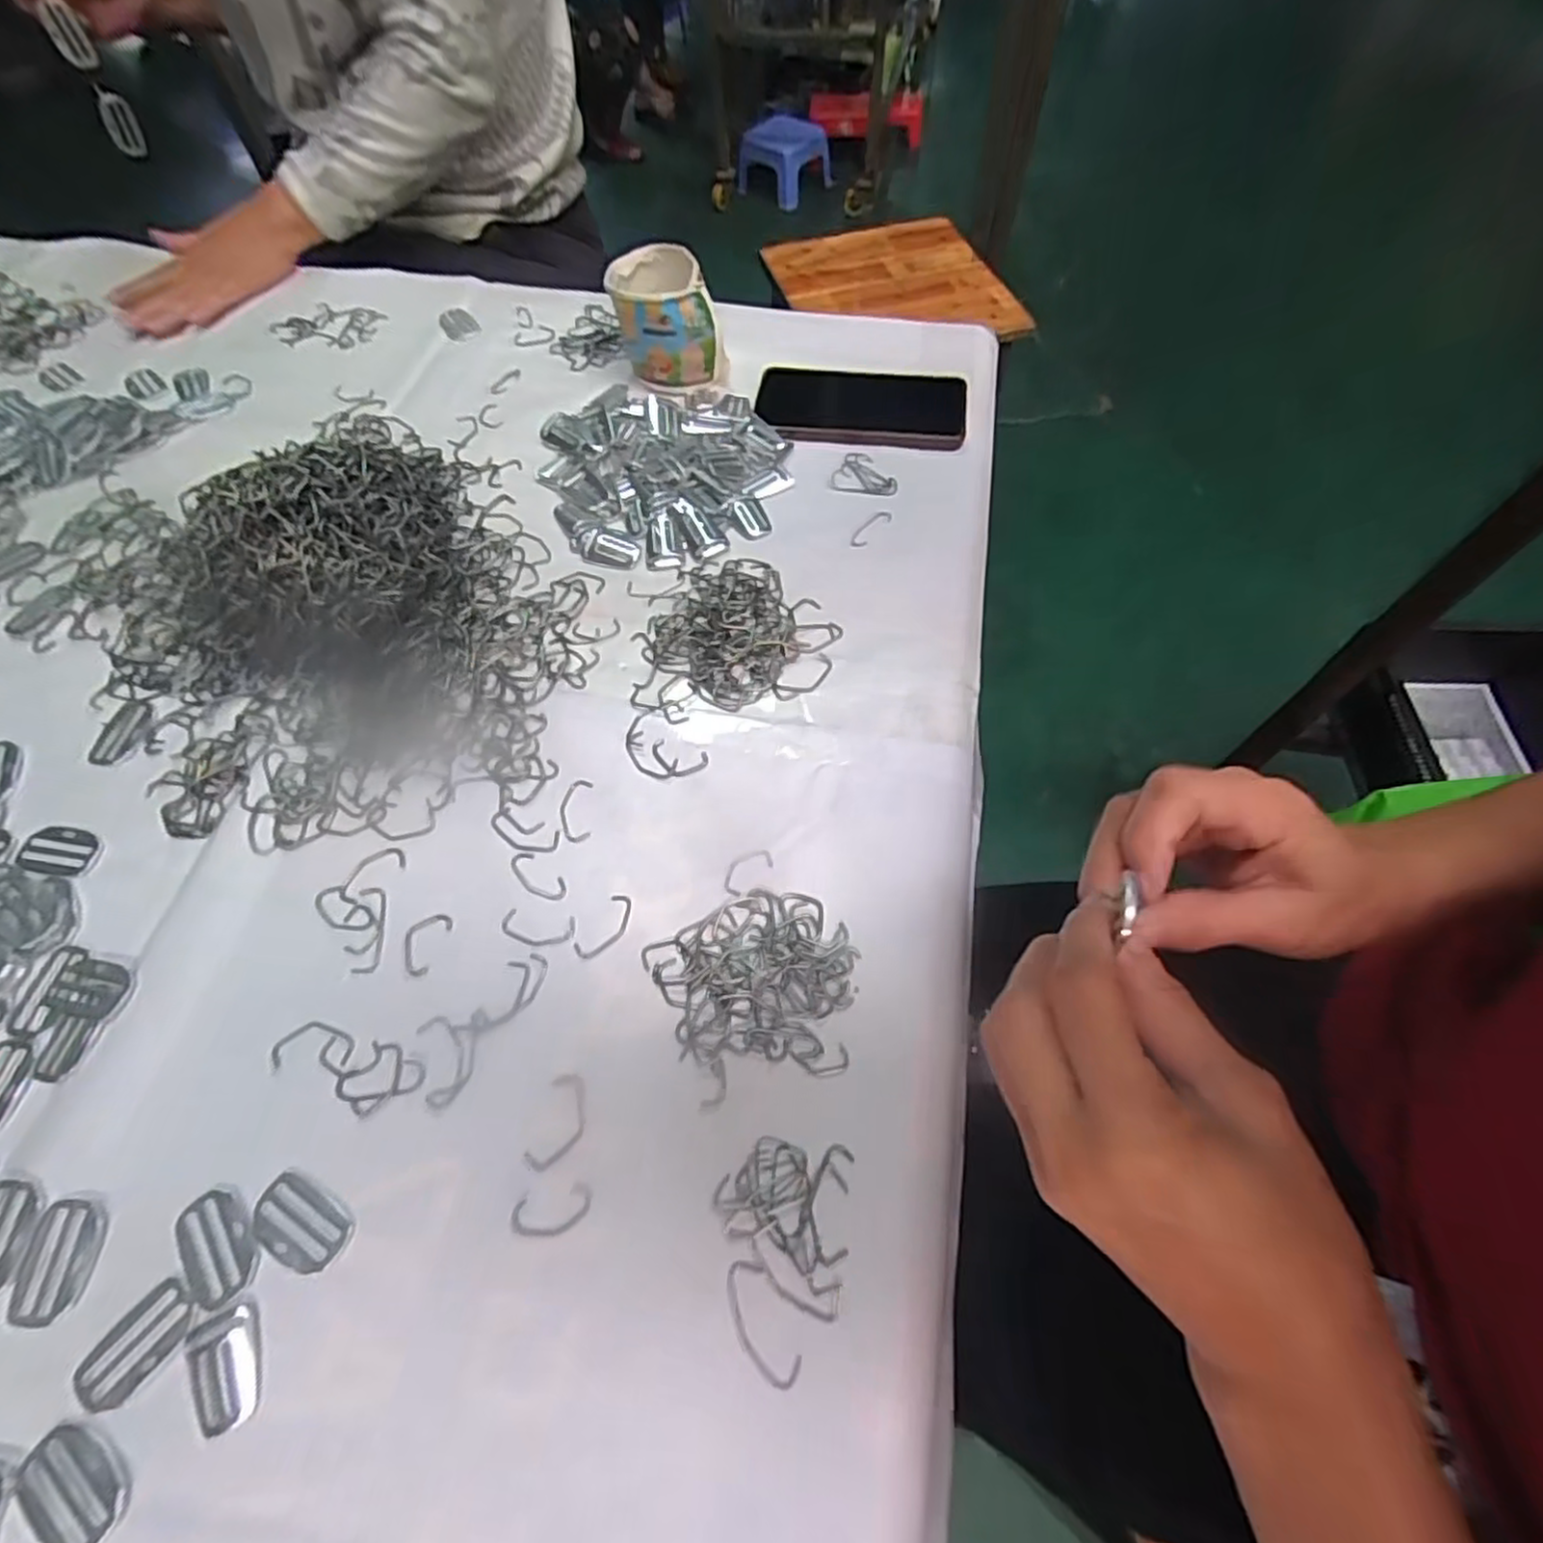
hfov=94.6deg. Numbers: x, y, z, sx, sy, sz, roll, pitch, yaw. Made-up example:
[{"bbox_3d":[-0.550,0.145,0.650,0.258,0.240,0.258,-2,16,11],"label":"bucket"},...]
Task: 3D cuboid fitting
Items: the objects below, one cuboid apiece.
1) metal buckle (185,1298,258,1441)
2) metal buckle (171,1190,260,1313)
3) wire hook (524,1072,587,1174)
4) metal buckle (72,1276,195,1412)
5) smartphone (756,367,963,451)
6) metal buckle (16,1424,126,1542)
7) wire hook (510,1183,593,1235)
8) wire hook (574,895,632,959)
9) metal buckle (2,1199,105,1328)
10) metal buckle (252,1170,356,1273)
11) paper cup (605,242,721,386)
[{"bbox_3d":[-0.224,0.244,0.291,0.025,0.004,0.041,-26,64,-12],"label":"metal buckle"},{"bbox_3d":[-0.244,0.208,0.311,0.028,0.004,0.046,-38,67,-18],"label":"metal buckle"},{"bbox_3d":[-0.099,0.166,0.336,0.022,0.004,0.041,11,62,8],"label":"wire hook"},{"bbox_3d":[-0.265,0.239,0.296,0.027,0.004,0.045,33,67,18],"label":"metal buckle"},{"bbox_3d":[0.072,-0.297,0.577,0.166,0.011,0.087,4,61,4],"label":"smartphone"},{"bbox_3d":[-0.269,0.275,0.272,0.044,0.004,0.028,29,66,16],"label":"metal buckle"},{"bbox_3d":[-0.098,0.197,0.318,0.035,0.004,0.016,-16,62,-7],"label":"wire hook"},{"bbox_3d":[-0.088,0.083,0.378,0.017,0.004,0.038,29,66,16],"label":"wire hook"},{"bbox_3d":[-0.310,0.213,0.309,0.032,0.004,0.046,2,61,3],"label":"metal buckle"},{"bbox_3d":[-0.209,0.201,0.316,0.047,0.004,0.028,23,64,14],"label":"metal buckle"},{"bbox_3d":[-0.088,-0.372,0.586,0.078,0.070,0.091,-17,62,-8],"label":"paper cup"}]

